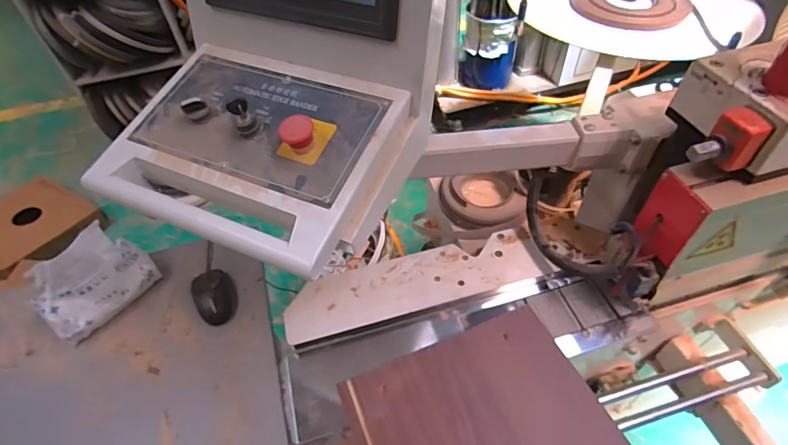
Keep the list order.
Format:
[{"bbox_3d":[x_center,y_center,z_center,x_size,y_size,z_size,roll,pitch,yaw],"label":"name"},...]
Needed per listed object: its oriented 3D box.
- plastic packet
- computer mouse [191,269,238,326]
[{"bbox_3d":[-0.507,0.096,0.737,0.078,0.133,0.177,28,57,25],"label":"plastic packet"},{"bbox_3d":[-0.313,0.125,0.767,0.069,0.031,0.108,-23,50,-15],"label":"computer mouse"}]

